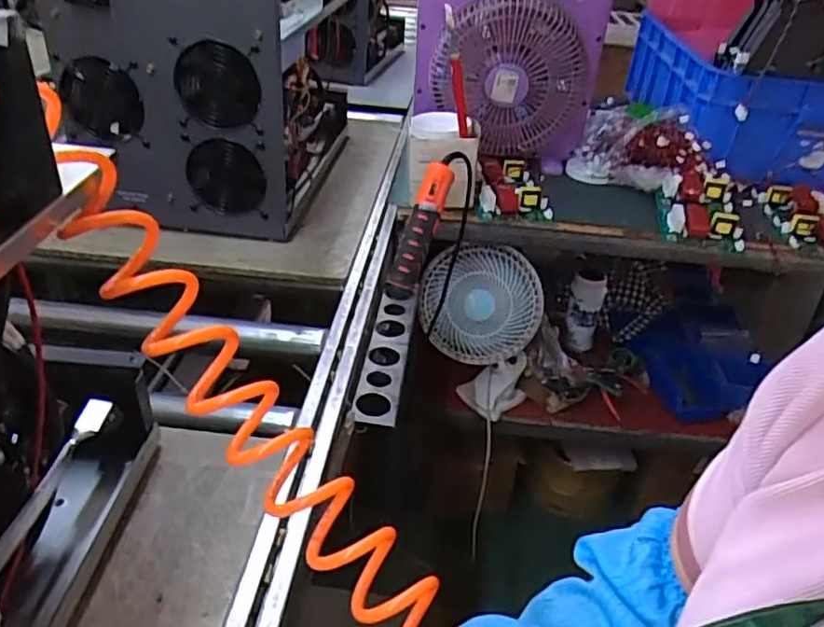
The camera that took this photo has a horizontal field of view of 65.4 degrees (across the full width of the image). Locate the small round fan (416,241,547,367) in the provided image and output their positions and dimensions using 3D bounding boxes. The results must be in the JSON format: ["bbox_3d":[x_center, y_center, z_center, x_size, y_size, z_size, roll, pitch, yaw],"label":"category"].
[{"bbox_3d":[0.119,-0.019,1.137,0.217,0.214,0.082,6,25,4],"label":"small round fan"}]

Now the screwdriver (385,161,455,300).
[{"bbox_3d":[0.013,-0.113,0.900,0.029,0.193,0.050,27,14,30],"label":"screwdriver"}]

